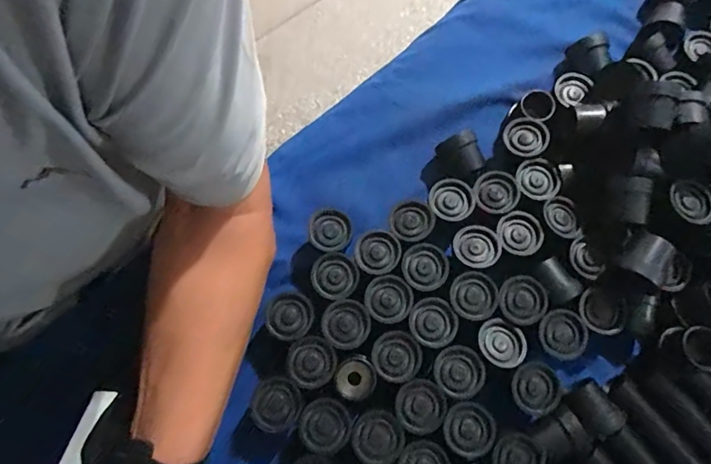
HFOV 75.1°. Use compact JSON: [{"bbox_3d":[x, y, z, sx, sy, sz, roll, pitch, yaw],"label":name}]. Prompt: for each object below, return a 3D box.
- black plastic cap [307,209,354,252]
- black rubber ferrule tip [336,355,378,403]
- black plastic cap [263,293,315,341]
[{"bbox_3d":[-0.020,0.002,0.371,0.033,0.029,0.034,0,73,-1],"label":"black plastic cap"},{"bbox_3d":[0.000,0.107,0.339,0.028,0.025,0.030,0,73,-1],"label":"black rubber ferrule tip"},{"bbox_3d":[-0.049,0.064,0.349,0.034,0.023,0.034,0,73,-1],"label":"black plastic cap"}]

